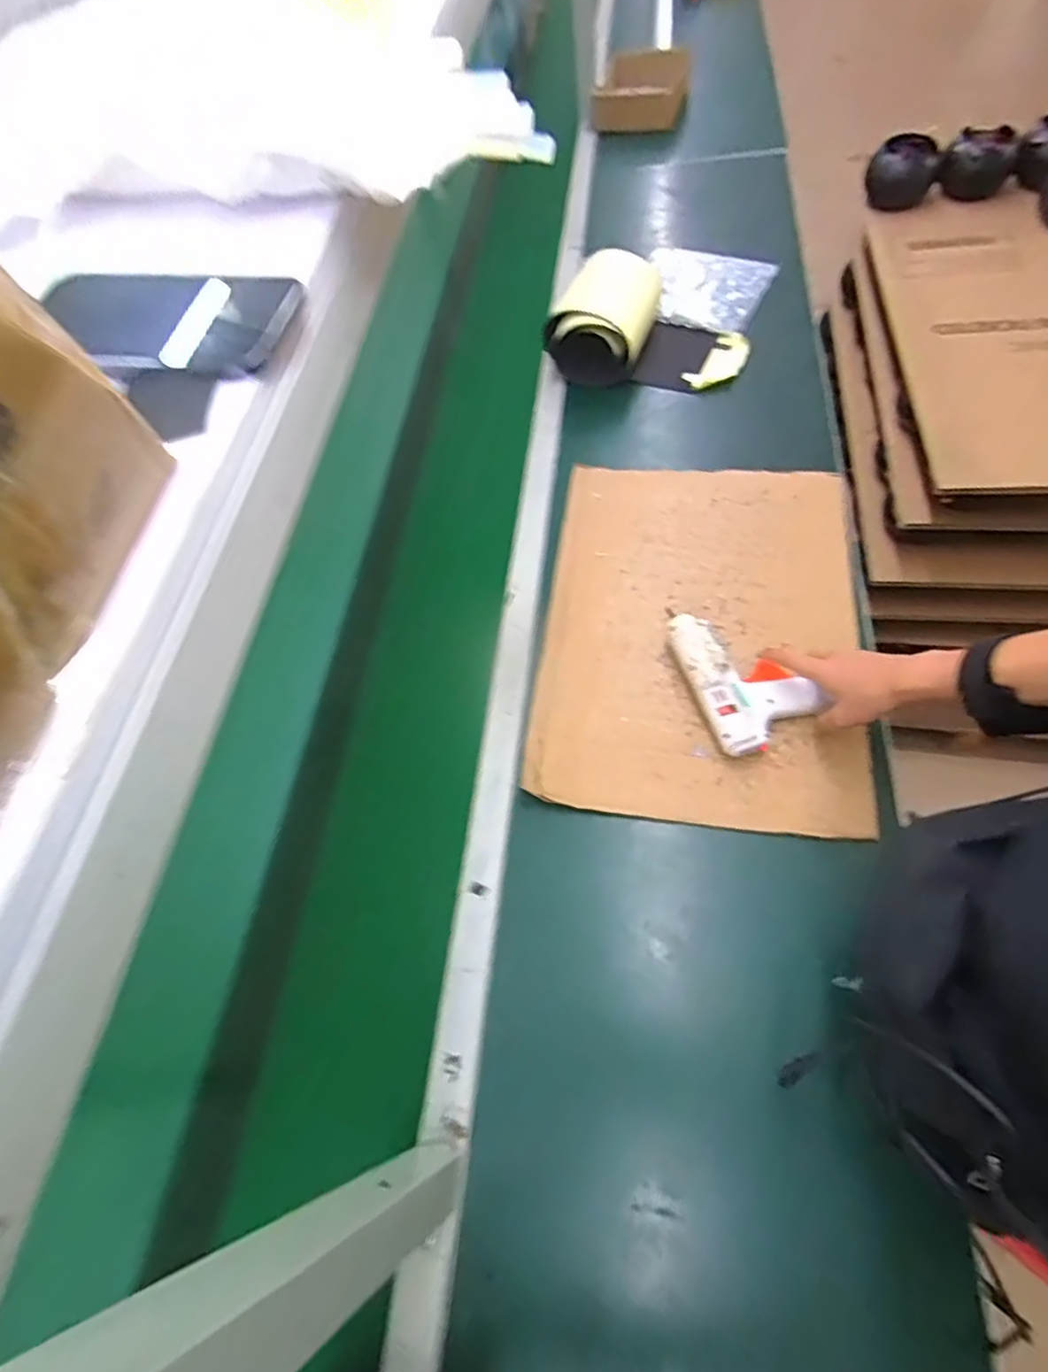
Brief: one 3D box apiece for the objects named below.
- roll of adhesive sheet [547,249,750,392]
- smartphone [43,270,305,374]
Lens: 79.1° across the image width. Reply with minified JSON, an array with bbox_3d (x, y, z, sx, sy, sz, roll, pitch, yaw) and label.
[{"bbox_3d":[0.131,-0.585,1.012,0.158,0.112,0.173,17,65,17],"label":"roll of adhesive sheet"},{"bbox_3d":[-0.181,-0.181,0.311,0.139,0.007,0.071,8,62,13],"label":"smartphone"}]

